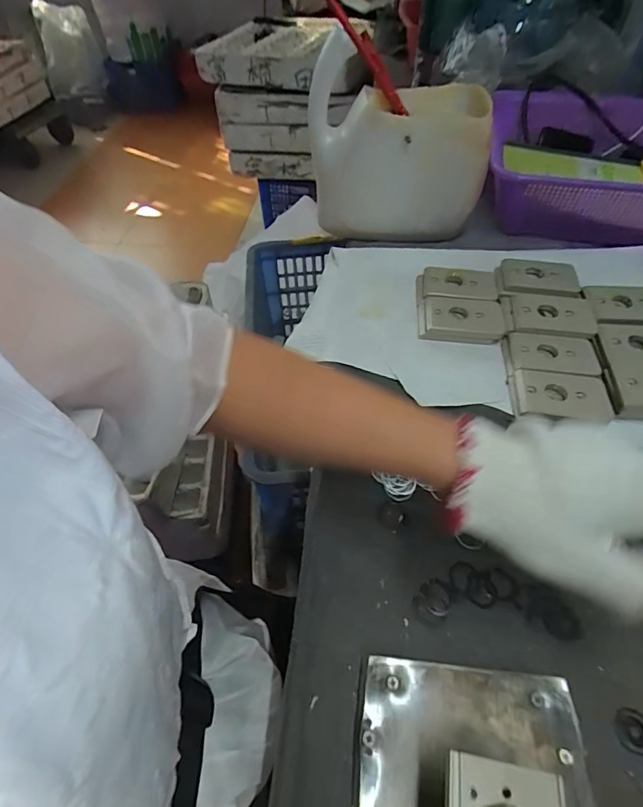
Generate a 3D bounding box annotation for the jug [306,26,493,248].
[{"bbox_3d":[0.092,-0.301,0.539,0.199,0.185,0.108,12,53,12],"label":"jug"}]

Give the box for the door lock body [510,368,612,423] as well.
[{"bbox_3d":[0.214,-0.005,0.415,0.077,0.018,0.049,3,51,5],"label":"door lock body"}]

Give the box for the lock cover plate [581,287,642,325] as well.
[{"bbox_3d":[0.312,-0.100,0.471,0.075,0.007,0.057,1,51,3],"label":"lock cover plate"}]

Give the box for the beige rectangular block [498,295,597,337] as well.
[{"bbox_3d":[0.229,-0.089,0.466,0.085,0.010,0.049,7,52,8],"label":"beige rectangular block"}]

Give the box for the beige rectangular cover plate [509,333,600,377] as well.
[{"bbox_3d":[0.223,-0.046,0.442,0.076,0.009,0.049,5,52,6],"label":"beige rectangular cover plate"}]

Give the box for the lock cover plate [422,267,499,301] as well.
[{"bbox_3d":[0.150,-0.127,0.504,0.075,0.017,0.052,7,52,7],"label":"lock cover plate"}]

